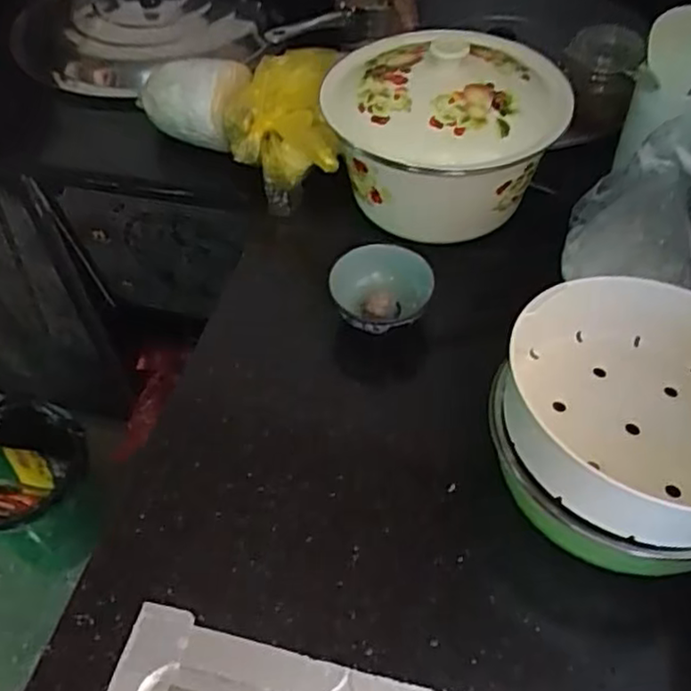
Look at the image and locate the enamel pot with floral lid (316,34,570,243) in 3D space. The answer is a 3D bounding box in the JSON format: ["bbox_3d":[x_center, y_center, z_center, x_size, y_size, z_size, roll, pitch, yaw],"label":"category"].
[{"bbox_3d":[0.103,-0.237,0.798,0.230,0.159,0.220,-1,50,2],"label":"enamel pot with floral lid"}]

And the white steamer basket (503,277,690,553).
[{"bbox_3d":[0.250,0.051,0.558,0.234,0.080,0.216,-1,50,2],"label":"white steamer basket"}]

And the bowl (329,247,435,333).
[{"bbox_3d":[0.037,-0.056,0.727,0.101,0.046,0.095,-1,50,2],"label":"bowl"}]

